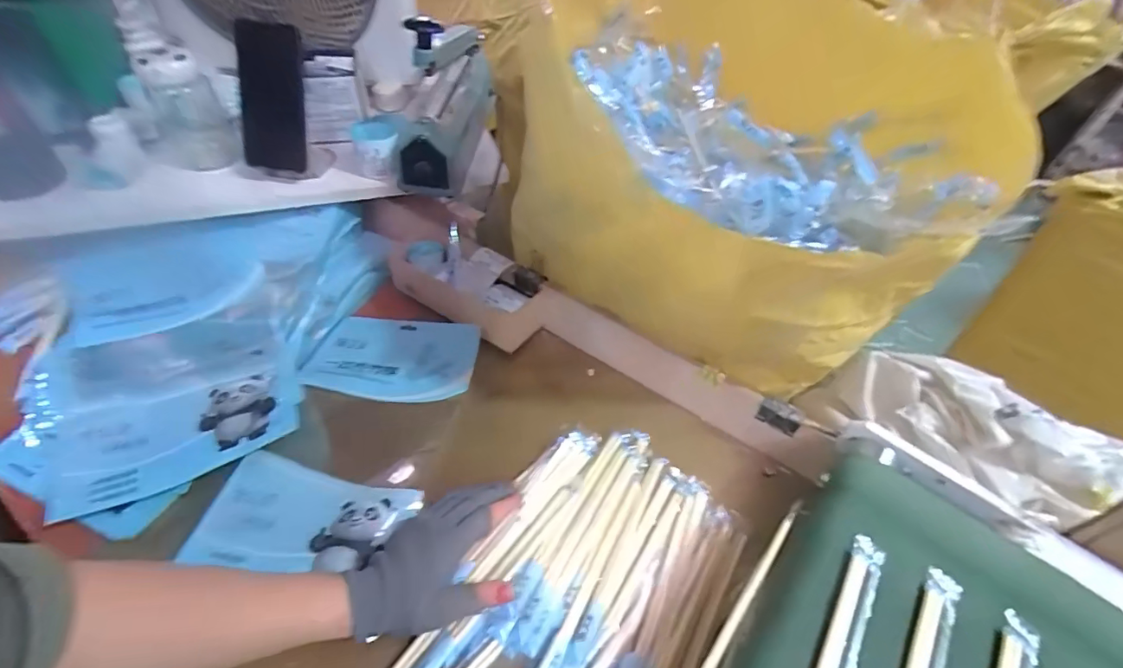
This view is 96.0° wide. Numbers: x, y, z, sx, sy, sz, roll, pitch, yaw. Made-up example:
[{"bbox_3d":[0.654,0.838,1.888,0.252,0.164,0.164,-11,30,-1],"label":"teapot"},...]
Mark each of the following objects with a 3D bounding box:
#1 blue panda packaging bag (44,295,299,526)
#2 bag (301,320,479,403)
[{"bbox_3d":[-0.393,0.062,0.519,0.204,0.025,0.215,-20,52,-22],"label":"blue panda packaging bag"},{"bbox_3d":[-0.202,0.027,0.612,0.190,0.034,0.111,8,47,2],"label":"bag"}]

